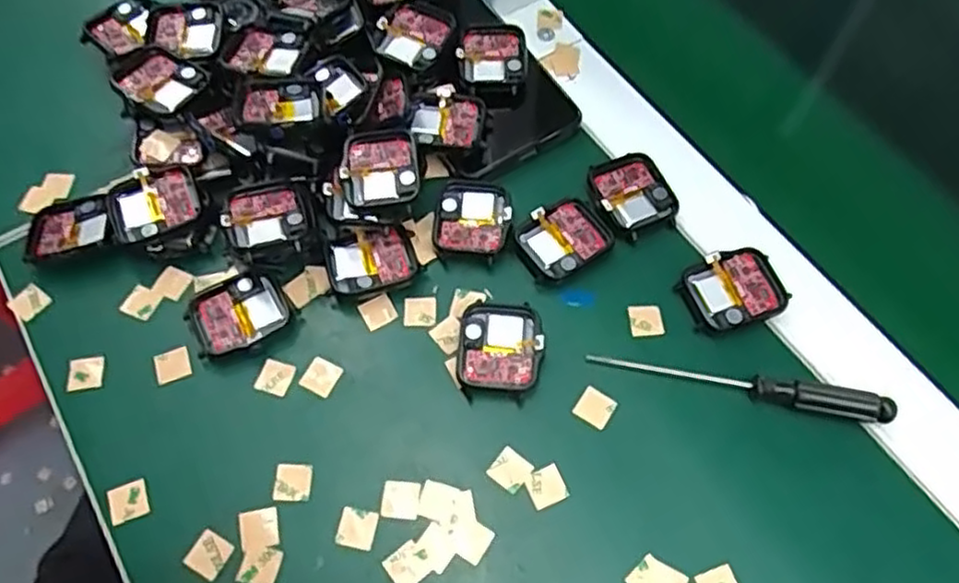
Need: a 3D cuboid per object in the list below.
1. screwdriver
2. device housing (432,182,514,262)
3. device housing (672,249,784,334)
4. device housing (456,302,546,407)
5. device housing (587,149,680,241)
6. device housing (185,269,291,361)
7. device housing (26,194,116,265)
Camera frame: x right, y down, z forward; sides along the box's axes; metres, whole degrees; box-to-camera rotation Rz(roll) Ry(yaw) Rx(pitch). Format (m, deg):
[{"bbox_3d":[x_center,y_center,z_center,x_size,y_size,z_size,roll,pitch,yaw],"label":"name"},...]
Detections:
[{"bbox_3d":[0.116,0.042,0.321,0.131,0.012,0.012,10,63,4],"label":"screwdriver"},{"bbox_3d":[-0.003,-0.036,0.363,0.037,0.006,0.042,7,63,3],"label":"device housing"},{"bbox_3d":[0.122,0.000,0.344,0.045,0.008,0.037,-17,64,-10],"label":"device housing"},{"bbox_3d":[0.009,0.027,0.331,0.038,0.008,0.045,6,63,2],"label":"device housing"},{"bbox_3d":[0.079,-0.050,0.369,0.040,0.006,0.044,-19,65,-10],"label":"device housing"},{"bbox_3d":[-0.114,0.012,0.339,0.043,0.011,0.037,-19,65,-10],"label":"device housing"},{"bbox_3d":[-0.205,-0.031,0.358,0.042,0.011,0.034,-16,64,-9],"label":"device housing"}]

